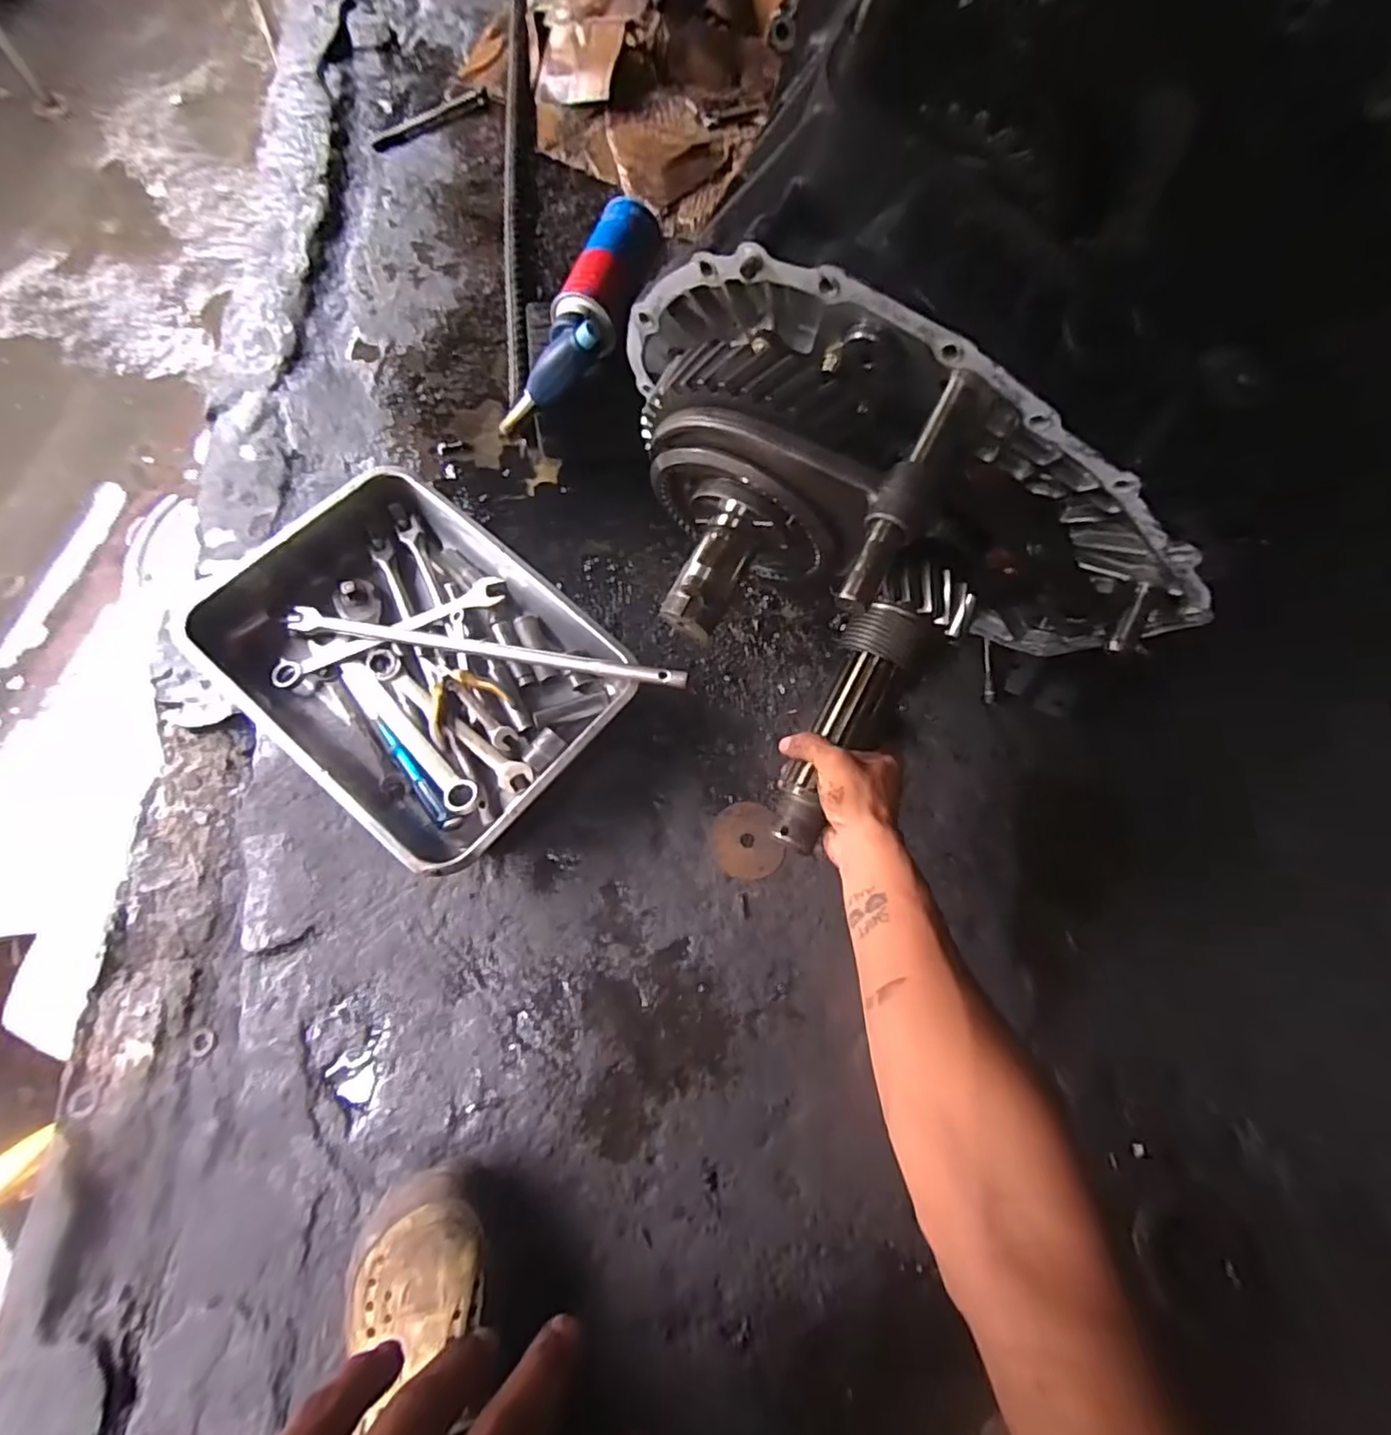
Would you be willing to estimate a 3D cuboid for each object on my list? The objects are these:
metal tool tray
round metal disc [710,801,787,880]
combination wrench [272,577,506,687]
[{"bbox_3d":[-0.292,-0.060,0.668,0.402,0.083,0.298,40,75,8],"label":"metal tool tray"},{"bbox_3d":[0.055,0.128,0.661,0.073,0.005,0.077,1,73,-3],"label":"round metal disc"},{"bbox_3d":[-0.327,-0.095,0.686,0.249,0.016,0.034,-24,76,-10],"label":"combination wrench"}]

